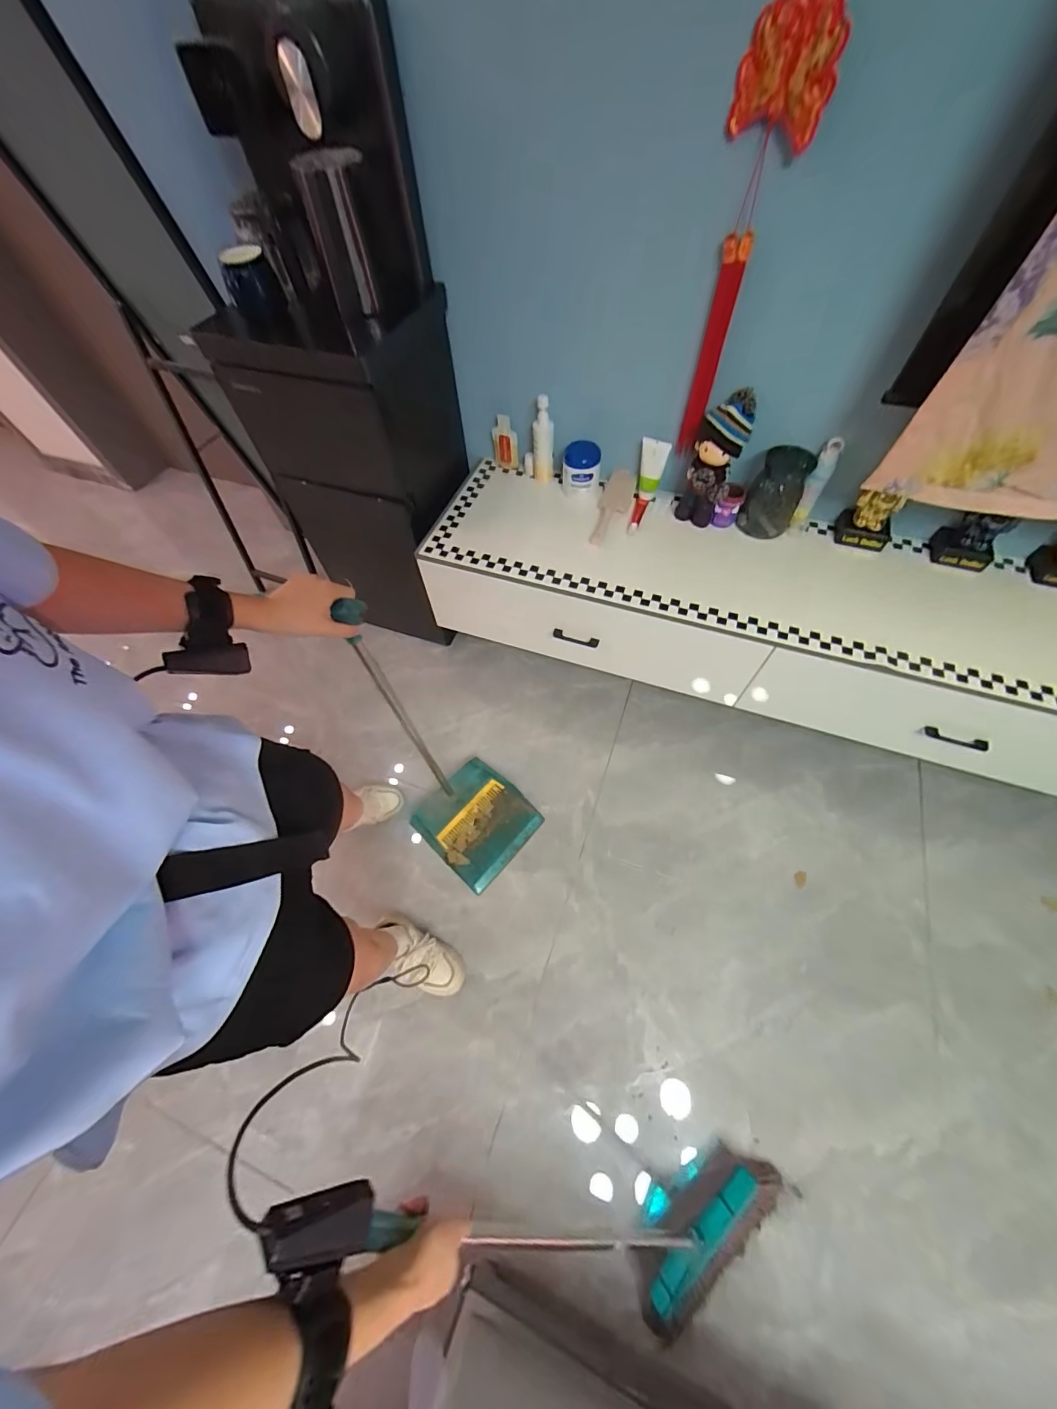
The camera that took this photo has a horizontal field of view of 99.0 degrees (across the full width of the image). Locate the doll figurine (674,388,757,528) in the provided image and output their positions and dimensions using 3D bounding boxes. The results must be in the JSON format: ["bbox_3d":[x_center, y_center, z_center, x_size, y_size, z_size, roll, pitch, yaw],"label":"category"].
[{"bbox_3d":[0.399,-0.516,0.982,0.098,0.257,0.090,20,64,13],"label":"doll figurine"}]

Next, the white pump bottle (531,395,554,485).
[{"bbox_3d":[0.035,-0.637,1.098,0.051,0.208,0.039,-3,61,1],"label":"white pump bottle"}]

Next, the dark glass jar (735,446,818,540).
[{"bbox_3d":[0.562,-0.472,1.035,0.107,0.188,0.122,28,66,17],"label":"dark glass jar"}]

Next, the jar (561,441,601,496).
[{"bbox_3d":[0.128,-0.570,1.110,0.091,0.120,0.078,1,61,4],"label":"jar"}]

